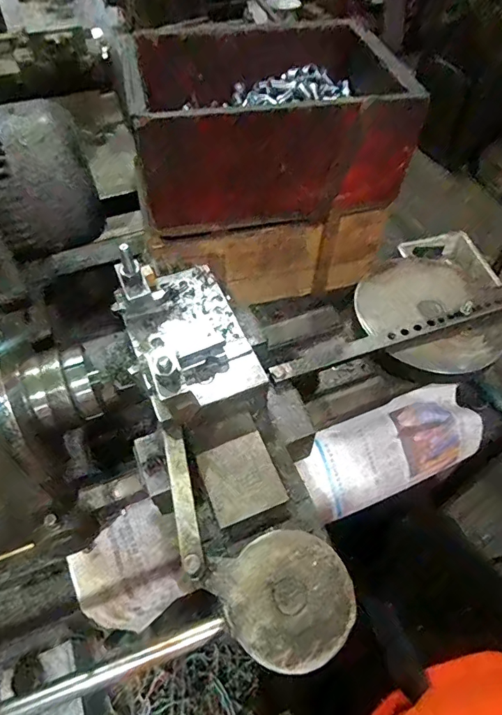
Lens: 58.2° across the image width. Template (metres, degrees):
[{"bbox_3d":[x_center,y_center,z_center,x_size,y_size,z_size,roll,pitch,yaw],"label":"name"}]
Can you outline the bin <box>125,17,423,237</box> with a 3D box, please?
[{"bbox_3d":[0.019,-0.327,0.623,0.353,0.166,0.236,-10,55,-7],"label":"bin"}]

